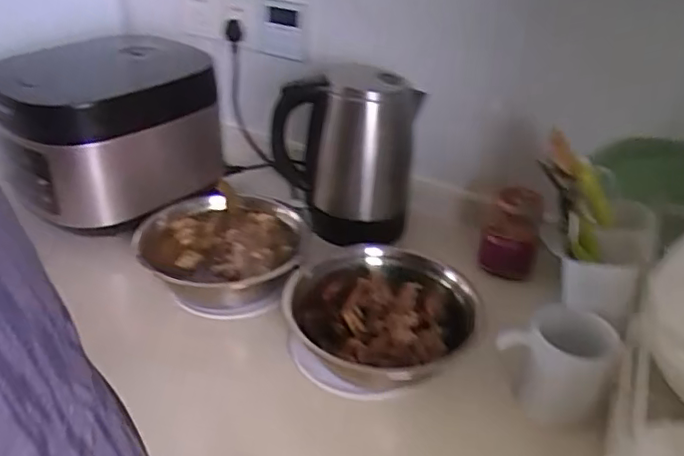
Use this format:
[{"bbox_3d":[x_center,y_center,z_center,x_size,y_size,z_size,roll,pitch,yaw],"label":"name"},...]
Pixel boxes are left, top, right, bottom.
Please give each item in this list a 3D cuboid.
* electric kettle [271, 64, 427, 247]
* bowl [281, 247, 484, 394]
[{"bbox_3d":[0.010,-0.108,0.821,0.129,0.209,0.197,-21,39,-31],"label":"electric kettle"},{"bbox_3d":[0.038,0.102,0.640,0.180,0.063,0.191,1,33,-1],"label":"bowl"}]

